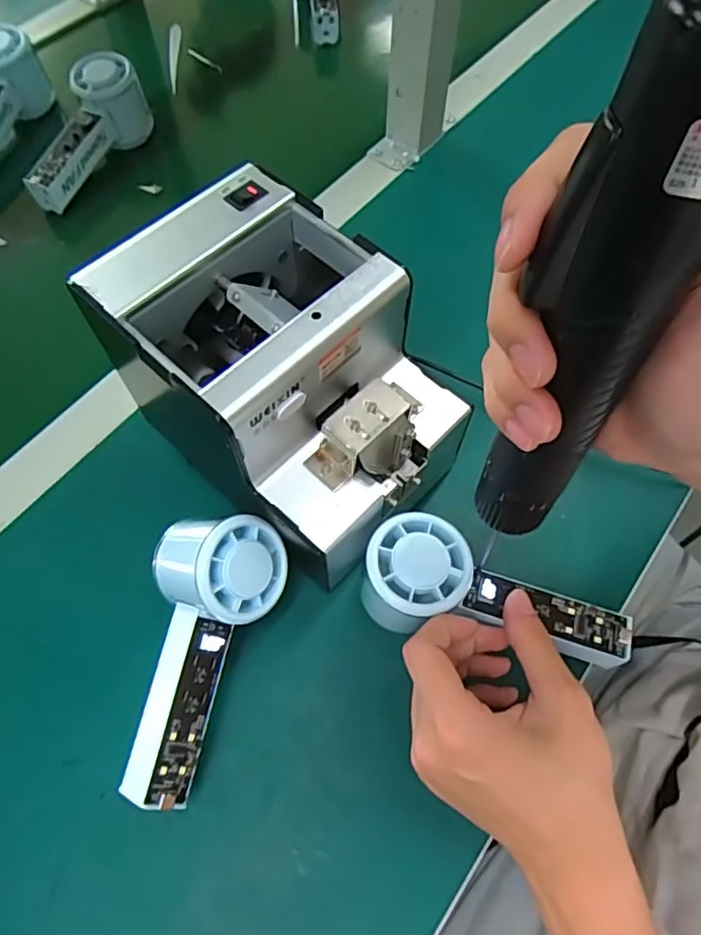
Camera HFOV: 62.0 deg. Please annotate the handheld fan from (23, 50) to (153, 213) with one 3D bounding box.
[{"bbox_3d":[-0.243,-0.302,0.540,0.053,0.054,0.147,24,80,12],"label":"handheld fan"}]

